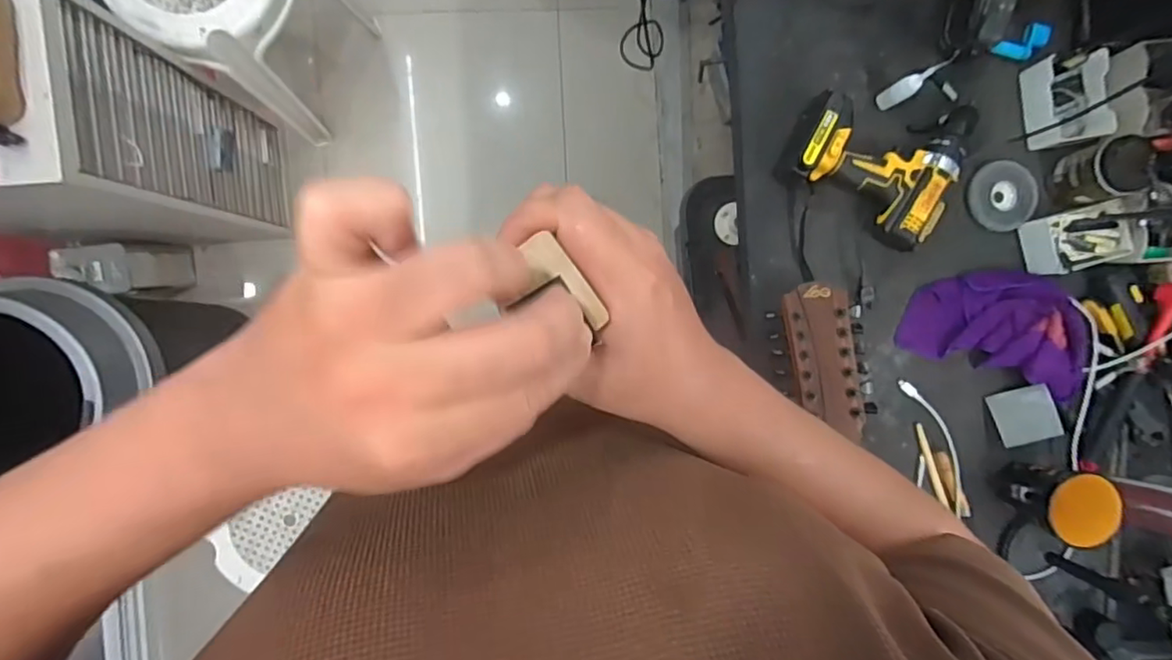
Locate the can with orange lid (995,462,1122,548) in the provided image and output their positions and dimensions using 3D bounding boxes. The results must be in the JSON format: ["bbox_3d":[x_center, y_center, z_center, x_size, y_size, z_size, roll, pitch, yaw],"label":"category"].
[{"bbox_3d":[0.573,0.205,0.724,0.105,0.104,0.085,26,90,-4],"label":"can with orange lid"}]

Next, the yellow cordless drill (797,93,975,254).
[{"bbox_3d":[0.373,-0.229,0.726,0.202,0.061,0.199,25,90,-4],"label":"yellow cordless drill"}]

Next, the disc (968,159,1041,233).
[{"bbox_3d":[0.551,-0.177,0.763,0.082,0.010,0.090,0,92,-4],"label":"disc"}]

